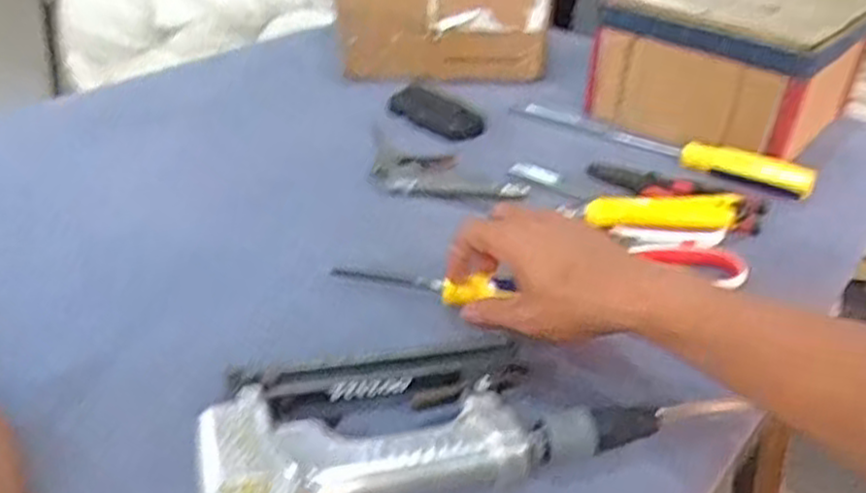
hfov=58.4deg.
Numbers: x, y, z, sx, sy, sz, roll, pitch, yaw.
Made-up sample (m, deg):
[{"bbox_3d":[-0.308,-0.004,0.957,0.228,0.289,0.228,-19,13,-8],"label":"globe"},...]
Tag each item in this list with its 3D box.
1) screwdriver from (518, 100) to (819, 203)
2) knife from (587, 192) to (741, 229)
[{"bbox_3d":[0.214,-0.102,0.740,0.280,0.027,0.032,23,38,30],"label":"screwdriver"},{"bbox_3d":[0.186,-0.031,0.630,0.123,0.019,0.033,-1,33,-5],"label":"knife"}]

